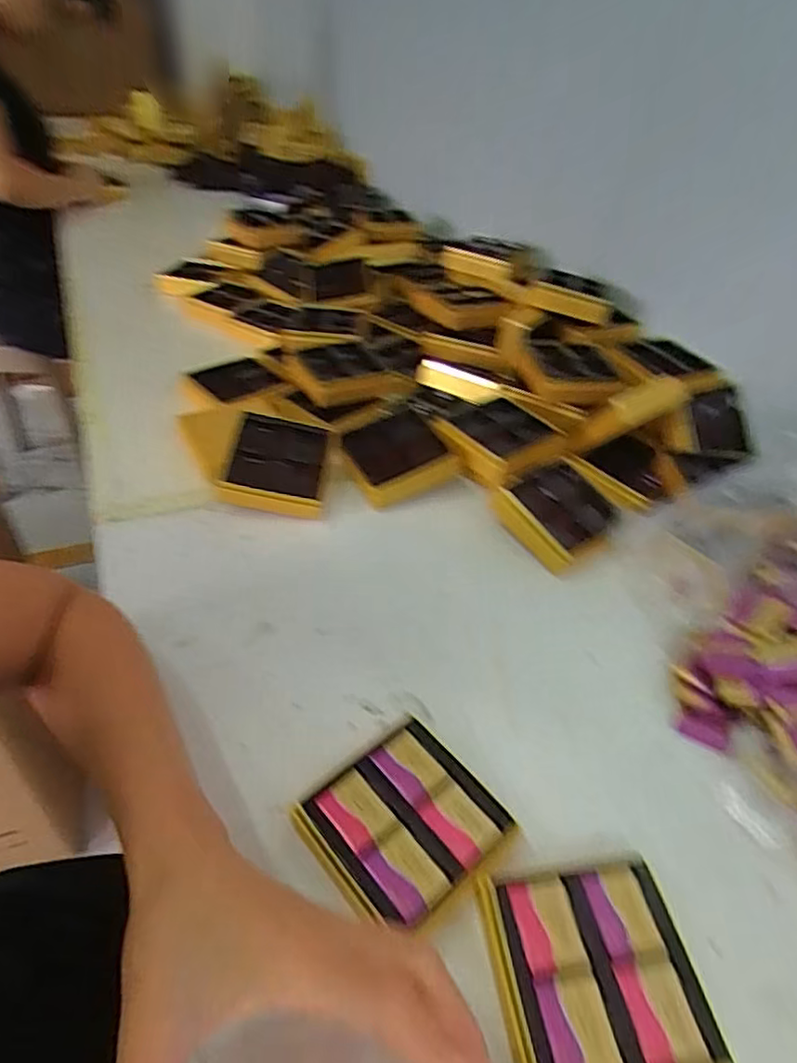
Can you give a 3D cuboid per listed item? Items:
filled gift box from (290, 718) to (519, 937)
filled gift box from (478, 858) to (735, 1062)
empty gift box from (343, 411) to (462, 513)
[{"bbox_3d":[0.006,0.177,0.357,0.094,0.031,0.095,-31,52,-33],"label":"filled gift box"},{"bbox_3d":[0.098,0.228,0.306,0.099,0.029,0.099,-3,42,-9],"label":"filled gift box"},{"bbox_3d":[-0.005,-0.079,0.624,0.096,0.042,0.103,-20,47,-26],"label":"empty gift box"}]

